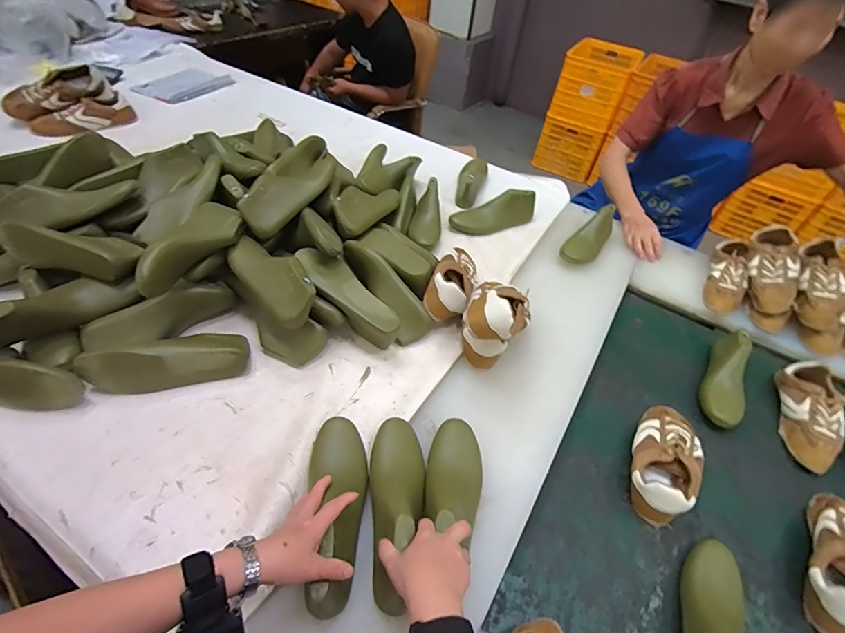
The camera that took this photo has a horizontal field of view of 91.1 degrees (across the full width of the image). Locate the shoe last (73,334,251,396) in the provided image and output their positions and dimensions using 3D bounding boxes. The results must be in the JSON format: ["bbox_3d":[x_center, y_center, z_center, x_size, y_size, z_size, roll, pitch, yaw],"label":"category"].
[{"bbox_3d":[-0.427,0.069,0.697,0.245,0.080,0.075,-11,48,-16],"label":"shoe last"}]

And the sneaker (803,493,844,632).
[{"bbox_3d":[0.636,0.368,0.634,0.084,0.086,0.234,30,51,22],"label":"sneaker"}]

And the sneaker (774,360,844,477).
[{"bbox_3d":[0.766,0.192,0.816,0.083,0.074,0.236,20,48,13],"label":"sneaker"}]

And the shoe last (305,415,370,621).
[{"bbox_3d":[-0.114,0.248,0.560,0.078,0.076,0.251,-1,41,-7],"label":"shoe last"}]

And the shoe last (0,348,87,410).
[{"bbox_3d":[-0.646,0.092,0.644,0.243,0.066,0.082,9,46,3],"label":"shoe last"}]

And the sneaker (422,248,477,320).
[{"bbox_3d":[0.068,-0.074,0.860,0.083,0.102,0.222,19,47,12],"label":"sneaker"}]

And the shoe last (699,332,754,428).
[{"bbox_3d":[0.629,0.128,0.850,0.089,0.084,0.220,31,51,22],"label":"shoe last"}]

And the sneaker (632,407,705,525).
[{"bbox_3d":[0.421,0.242,0.721,0.099,0.073,0.226,27,49,19],"label":"sneaker"}]

